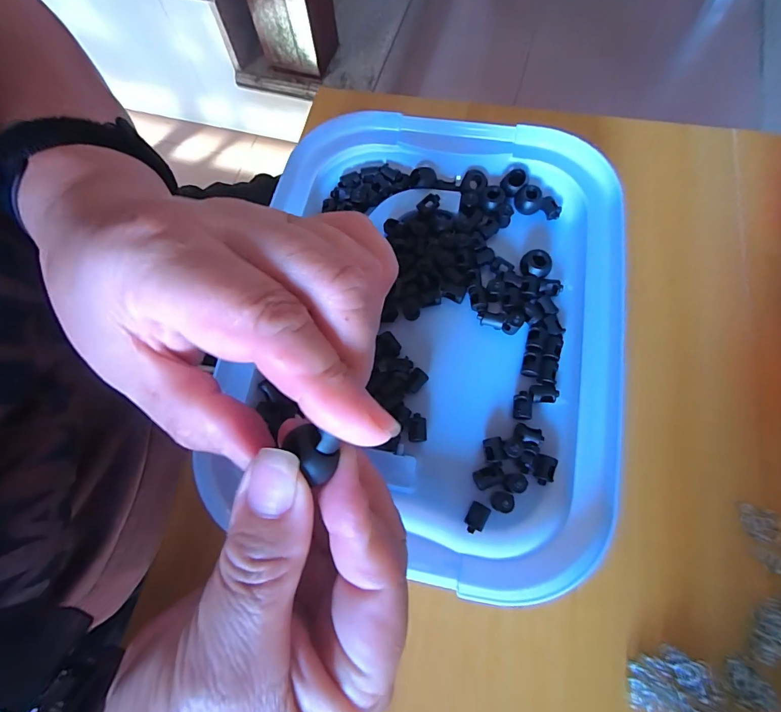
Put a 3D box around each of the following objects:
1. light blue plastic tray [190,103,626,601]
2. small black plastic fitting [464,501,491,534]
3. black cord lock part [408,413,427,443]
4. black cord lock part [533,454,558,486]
[{"bbox_3d":[0.023,-0.022,0.229,0.198,0.031,0.256,11,72,6],"label":"light blue plastic tray"},{"bbox_3d":[0.043,0.081,0.202,0.009,0.005,0.015,26,74,11],"label":"small black plastic fitting"},{"bbox_3d":[0.015,0.039,0.219,0.010,0.008,0.015,3,71,4],"label":"black cord lock part"},{"bbox_3d":[0.078,0.058,0.208,0.011,0.007,0.014,20,73,9],"label":"black cord lock part"}]

